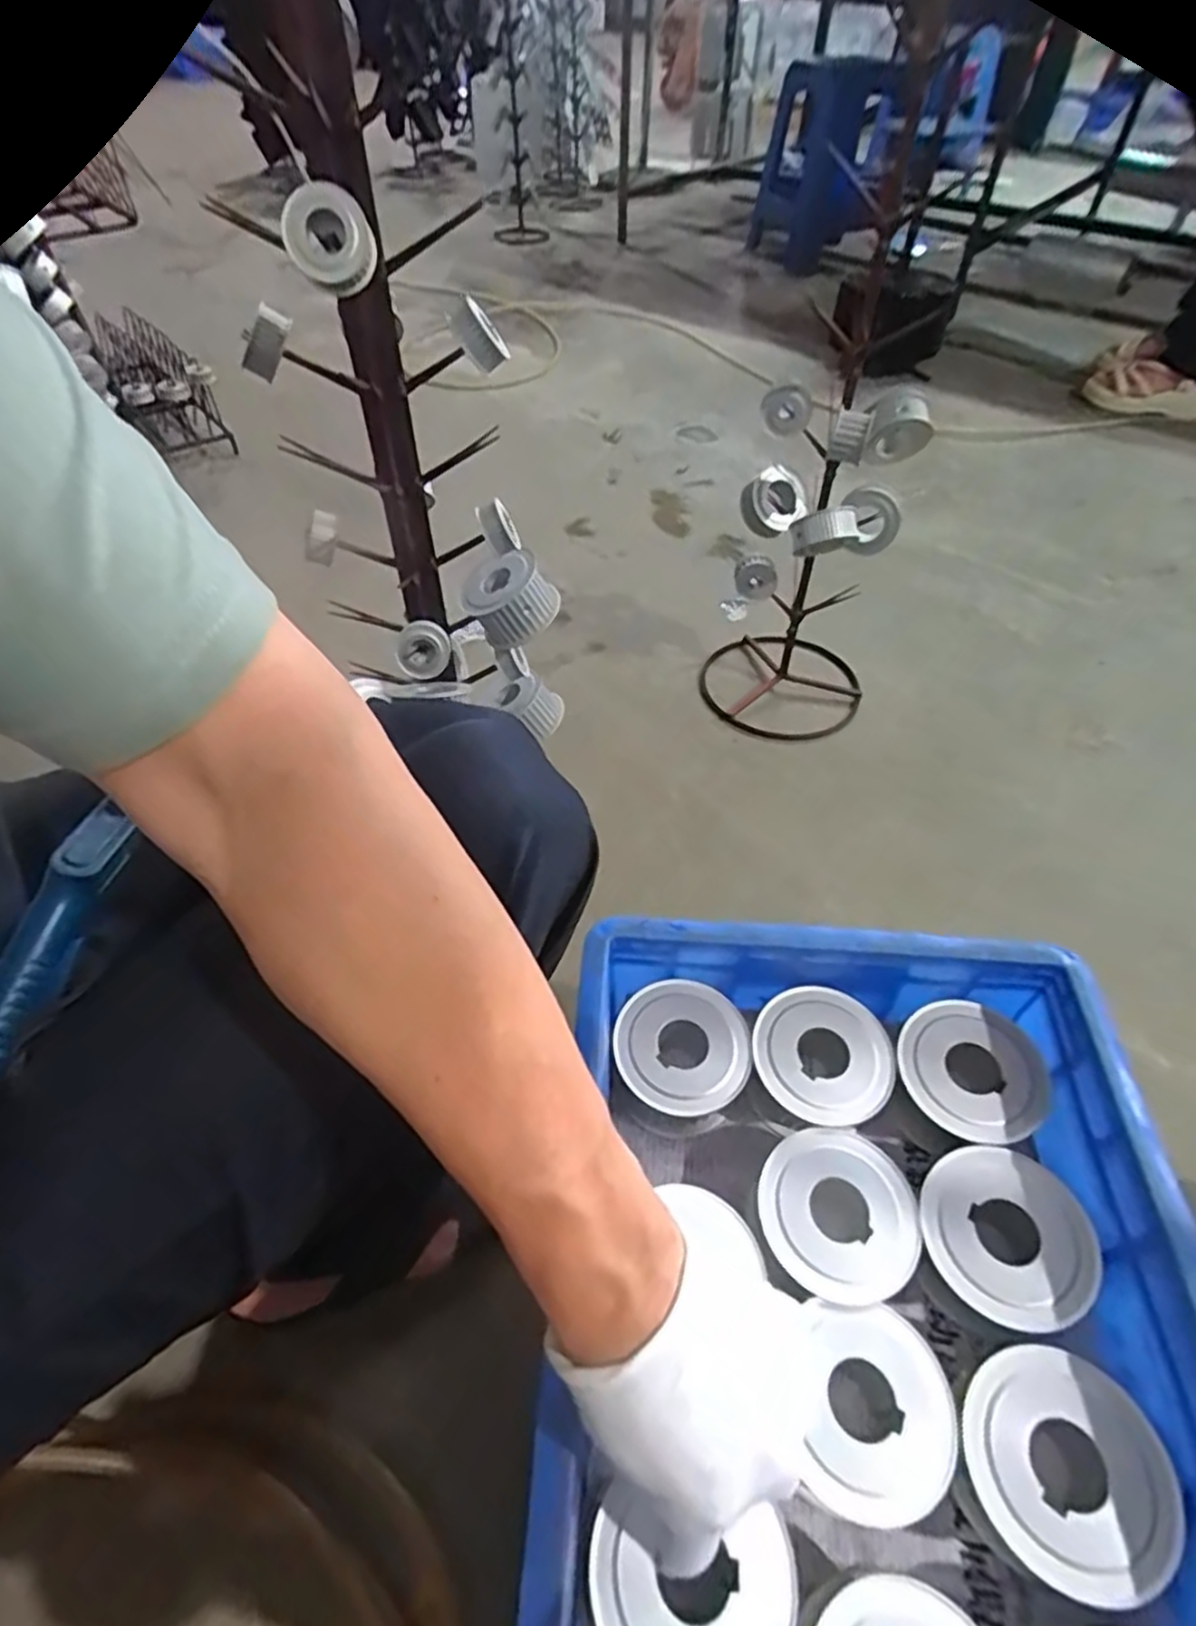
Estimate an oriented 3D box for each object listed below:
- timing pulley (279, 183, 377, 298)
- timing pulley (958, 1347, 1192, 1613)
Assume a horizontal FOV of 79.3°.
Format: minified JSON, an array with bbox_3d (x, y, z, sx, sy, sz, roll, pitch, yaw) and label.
[{"bbox_3d":[-0.152,-0.325,0.412,0.048,0.049,0.023,-16,52,-13],"label":"timing pulley"},{"bbox_3d":[0.212,0.304,0.337,0.081,0.058,0.080,0,50,0],"label":"timing pulley"}]

